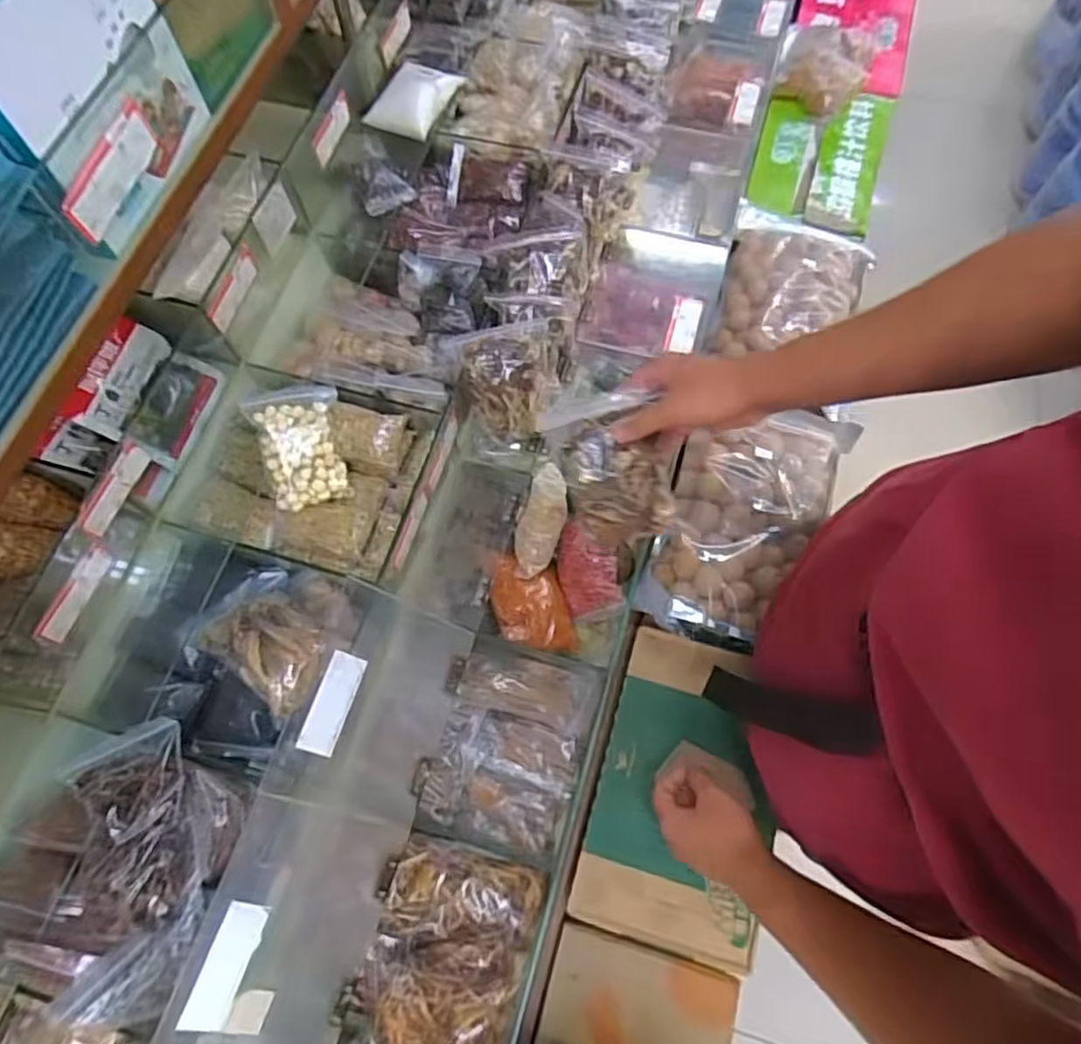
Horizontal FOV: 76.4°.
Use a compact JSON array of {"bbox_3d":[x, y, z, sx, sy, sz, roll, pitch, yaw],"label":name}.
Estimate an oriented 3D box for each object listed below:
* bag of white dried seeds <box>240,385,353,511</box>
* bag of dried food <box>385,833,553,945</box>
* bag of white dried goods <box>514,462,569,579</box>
[{"bbox_3d":[-0.257,-0.083,0.744,0.088,0.032,0.127,-17,88,-31],"label":"bag of white dried seeds"},{"bbox_3d":[-0.075,0.389,0.712,0.147,0.058,0.087,13,70,8],"label":"bag of dried food"},{"bbox_3d":[0.002,-0.001,0.806,0.052,0.054,0.129,15,97,8],"label":"bag of white dried goods"}]

